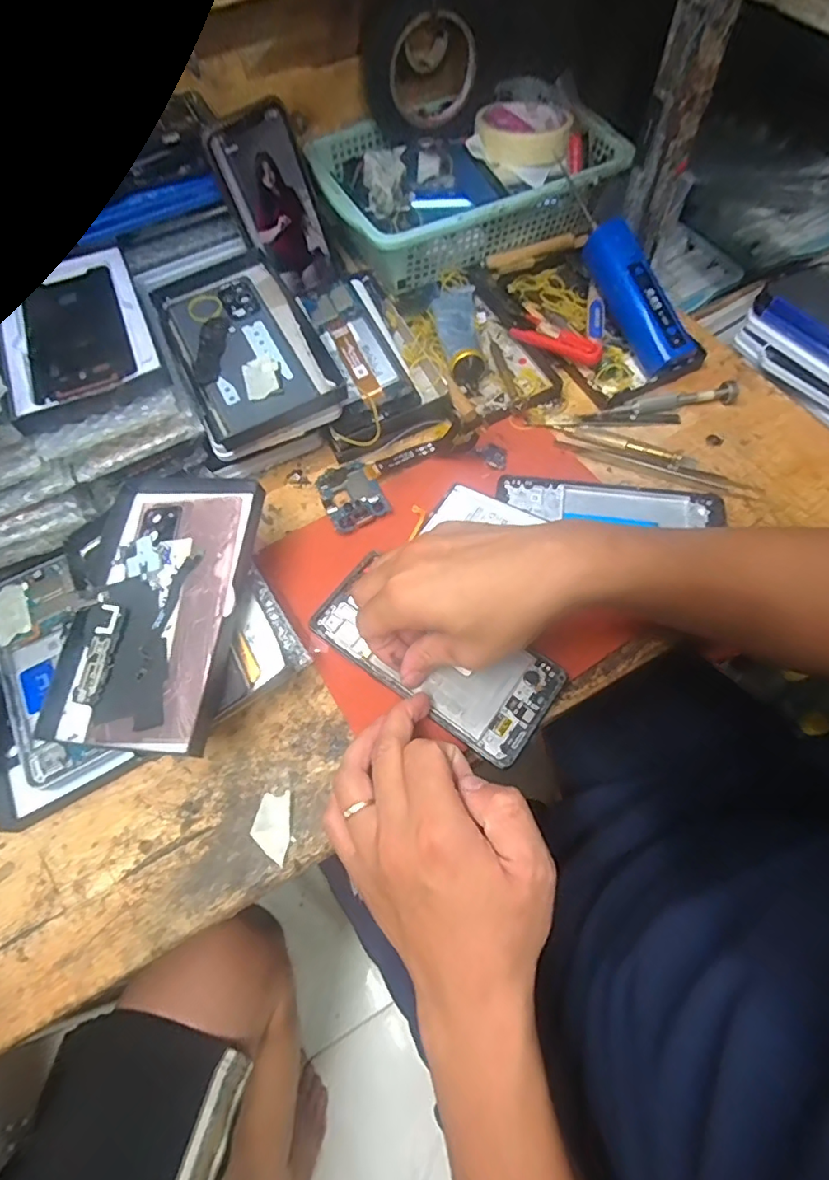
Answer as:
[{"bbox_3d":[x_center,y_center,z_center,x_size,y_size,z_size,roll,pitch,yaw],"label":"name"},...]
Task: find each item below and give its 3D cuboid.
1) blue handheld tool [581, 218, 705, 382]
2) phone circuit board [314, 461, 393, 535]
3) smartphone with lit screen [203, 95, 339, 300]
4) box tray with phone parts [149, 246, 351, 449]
[{"bbox_3d":[0.192,-0.245,0.451,0.046,0.040,0.138,-28,86,-11],"label":"blue handheld tool"},{"bbox_3d":[-0.050,-0.075,0.421,0.045,0.006,0.065,-27,58,-7],"label":"phone circuit board"},{"bbox_3d":[-0.114,-0.332,0.463,0.076,0.137,0.011,-40,50,-3],"label":"smartphone with lit screen"},{"bbox_3d":[-0.137,-0.199,0.423,0.102,0.019,0.188,-25,66,-9],"label":"box tray with phone parts"}]

